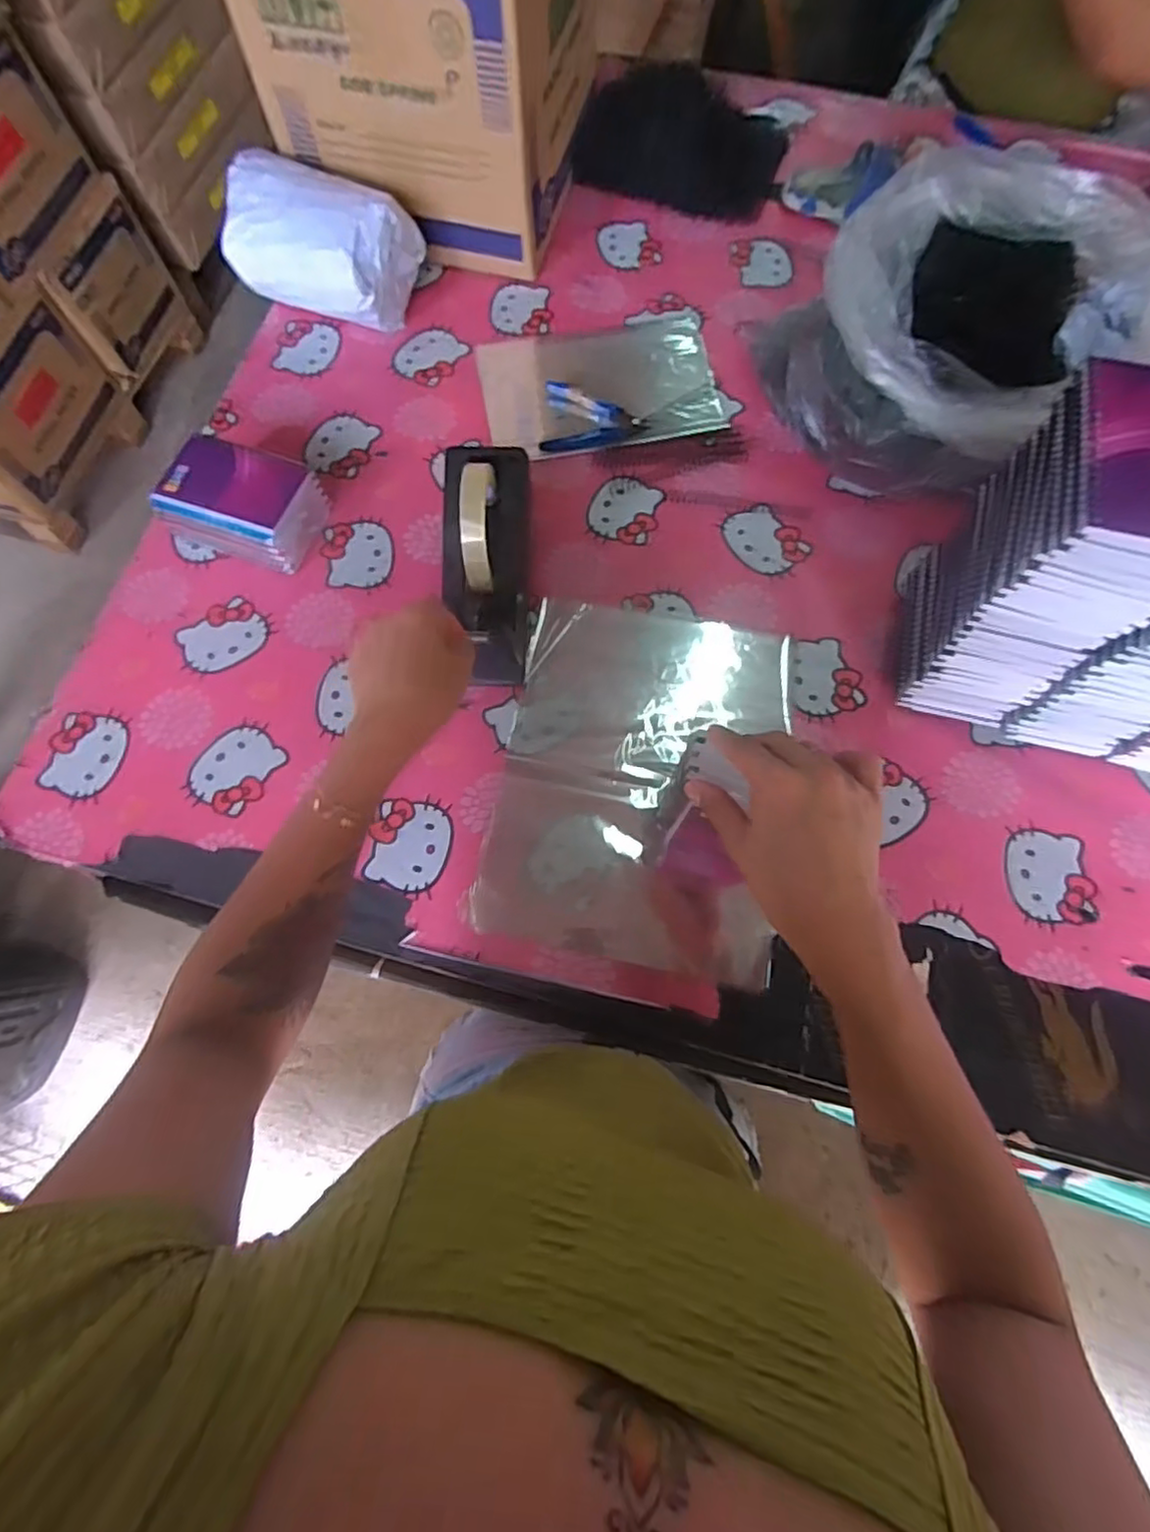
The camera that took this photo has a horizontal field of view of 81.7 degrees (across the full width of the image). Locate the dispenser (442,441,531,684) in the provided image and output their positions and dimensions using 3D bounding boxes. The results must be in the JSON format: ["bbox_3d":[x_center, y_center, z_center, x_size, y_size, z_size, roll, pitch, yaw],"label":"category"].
[{"bbox_3d":[-0.078,-0.186,0.596,0.071,0.138,0.203,0,72,0],"label":"dispenser"}]

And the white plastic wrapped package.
[{"bbox_3d":[-0.285,-0.568,0.733,0.201,0.107,0.132,24,74,8],"label":"white plastic wrapped package"}]

